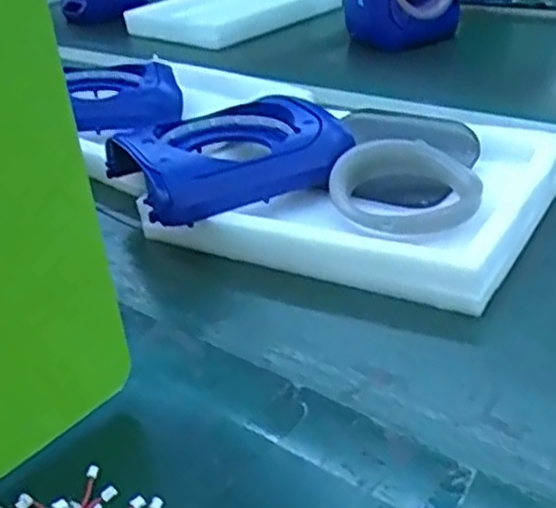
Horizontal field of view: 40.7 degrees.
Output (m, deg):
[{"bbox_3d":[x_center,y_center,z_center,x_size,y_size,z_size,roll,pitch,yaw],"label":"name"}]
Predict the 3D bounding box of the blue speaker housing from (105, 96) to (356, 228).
[{"bbox_3d":[-0.046,-0.104,0.763,0.223,0.056,0.166,-26,37,-29],"label":"blue speaker housing"}]

